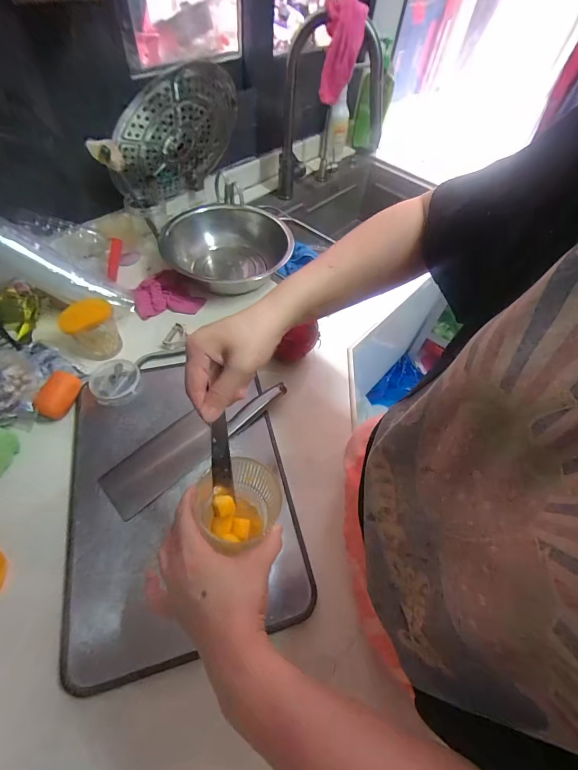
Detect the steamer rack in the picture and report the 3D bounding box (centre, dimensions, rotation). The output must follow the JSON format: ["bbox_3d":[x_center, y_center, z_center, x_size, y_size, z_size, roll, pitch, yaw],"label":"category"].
[{"bbox_3d":[-0.234,-0.517,0.724,0.032,0.302,0.278,52,41,-4],"label":"steamer rack"}]

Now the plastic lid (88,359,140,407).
[{"bbox_3d":[-0.305,-0.005,0.585,0.079,0.015,0.089,3,56,-3],"label":"plastic lid"}]

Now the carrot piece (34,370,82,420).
[{"bbox_3d":[-0.370,0.011,0.545,0.033,0.037,0.079,13,56,3],"label":"carrot piece"}]

